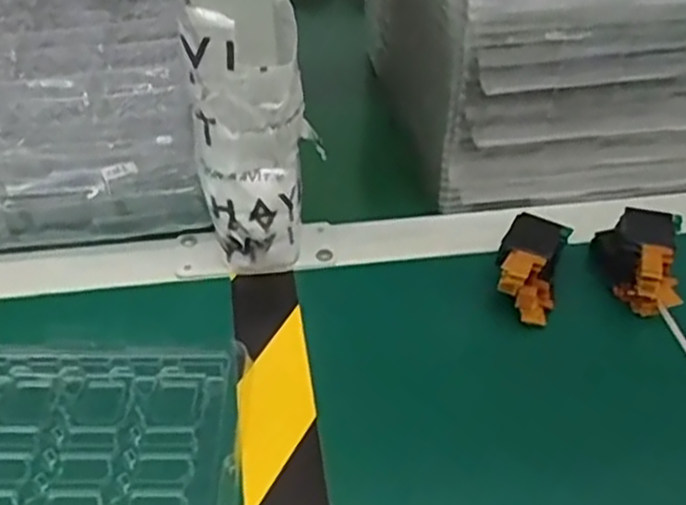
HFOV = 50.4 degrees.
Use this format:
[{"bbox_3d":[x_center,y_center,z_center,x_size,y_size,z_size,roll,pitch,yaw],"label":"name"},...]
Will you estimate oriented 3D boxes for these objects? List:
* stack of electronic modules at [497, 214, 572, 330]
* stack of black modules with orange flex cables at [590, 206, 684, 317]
[{"bbox_3d":[0.108,0.006,0.425,0.036,0.034,0.061,15,44,16],"label":"stack of electronic modules"},{"bbox_3d":[0.172,0.003,0.427,0.042,0.035,0.056,6,42,6],"label":"stack of black modules with orange flex cables"}]

